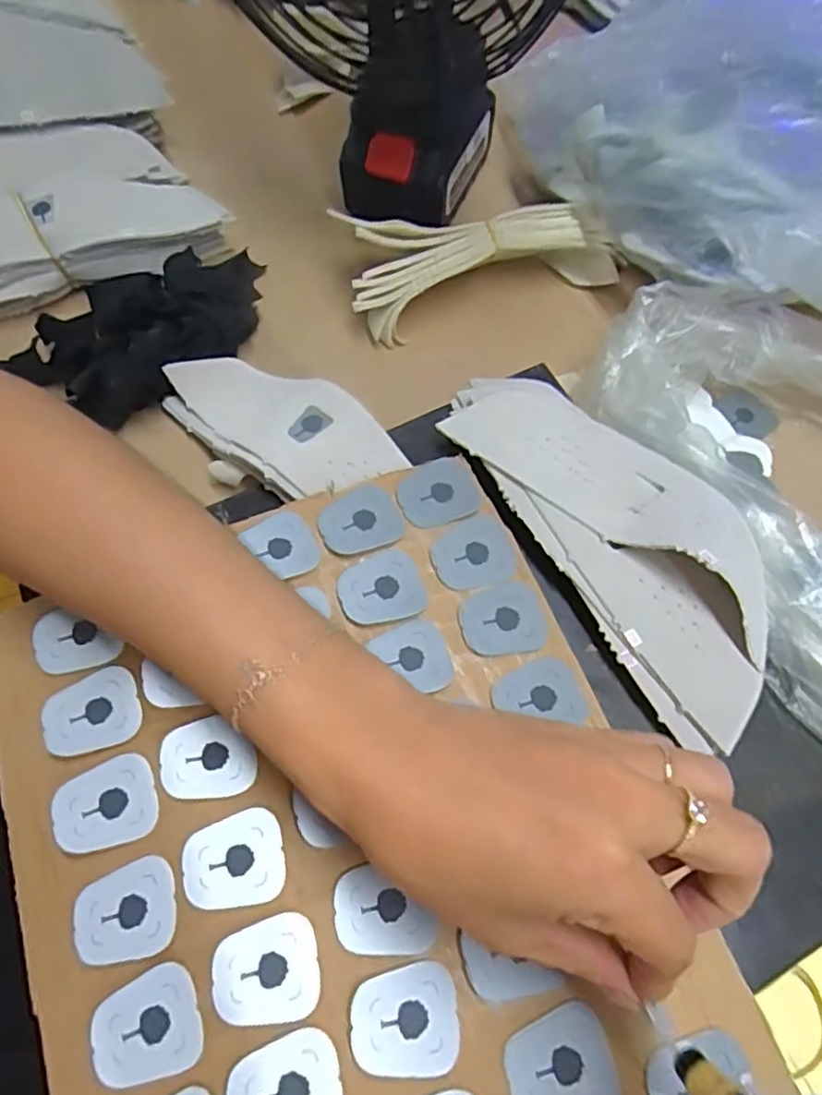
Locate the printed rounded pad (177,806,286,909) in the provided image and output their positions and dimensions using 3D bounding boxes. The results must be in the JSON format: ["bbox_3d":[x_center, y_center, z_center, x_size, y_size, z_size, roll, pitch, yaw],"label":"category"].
[{"bbox_3d":[-0.070,0.124,0.251,0.038,0.004,0.033,-16,67,-7],"label":"printed rounded pad"}]

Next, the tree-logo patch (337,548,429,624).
[{"bbox_3d":[-0.014,0.018,0.296,0.038,0.004,0.032,-16,67,-8],"label":"tree-logo patch"}]

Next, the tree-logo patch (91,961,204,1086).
[{"bbox_3d":[-0.096,0.174,0.231,0.037,0.004,0.033,-16,67,-7],"label":"tree-logo patch"}]

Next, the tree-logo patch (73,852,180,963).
[{"bbox_3d":[-0.110,0.140,0.244,0.037,0.004,0.033,-16,67,-7],"label":"tree-logo patch"}]

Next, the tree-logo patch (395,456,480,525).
[{"bbox_3d":[0.014,-0.028,0.317,0.040,0.004,0.035,-21,68,-10],"label":"tree-logo patch"}]

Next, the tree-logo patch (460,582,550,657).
[{"bbox_3d":[0.042,0.033,0.295,0.038,0.004,0.032,-8,70,-7],"label":"tree-logo patch"}]

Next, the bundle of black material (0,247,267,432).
[{"bbox_3d":[-0.153,-0.134,0.386,0.164,0.045,0.091,-37,71,-15],"label":"bundle of black material"}]

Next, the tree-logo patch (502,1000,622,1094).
[{"bbox_3d":[0.054,0.187,0.228,0.037,0.004,0.034,-15,67,-7],"label":"tree-logo patch"}]

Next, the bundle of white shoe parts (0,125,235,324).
[{"bbox_3d":[-0.245,-0.208,0.415,0.231,0.053,0.122,-18,67,-8],"label":"bundle of white shoe parts"}]

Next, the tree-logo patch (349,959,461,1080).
[{"bbox_3d":[-0.002,0.172,0.231,0.038,0.005,0.033,-4,66,-2],"label":"tree-logo patch"}]

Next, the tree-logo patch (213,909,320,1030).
[{"bbox_3d":[-0.054,0.158,0.236,0.038,0.004,0.033,-16,67,-7],"label":"tree-logo patch"}]

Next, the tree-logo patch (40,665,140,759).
[{"bbox_3d":[-0.137,0.070,0.273,0.039,0.004,0.032,-18,67,-8],"label":"tree-logo patch"}]

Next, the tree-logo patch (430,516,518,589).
[{"bbox_3d":[0.030,0.003,0.304,0.038,0.004,0.032,-17,67,-8],"label":"tree-logo patch"}]

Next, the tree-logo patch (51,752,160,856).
[{"bbox_3d":[-0.124,0.104,0.258,0.037,0.006,0.033,-19,67,-8],"label":"tree-logo patch"}]

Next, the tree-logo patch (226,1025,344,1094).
[{"bbox_3d":[-0.044,0.192,0.222,0.038,0.004,0.033,-14,67,-7],"label":"tree-logo patch"}]

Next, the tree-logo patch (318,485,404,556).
[{"bbox_3d":[-0.025,-0.014,0.310,0.039,0.004,0.032,-19,67,-8],"label":"tree-logo patch"}]

